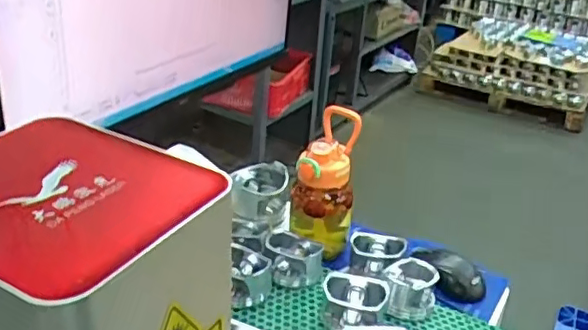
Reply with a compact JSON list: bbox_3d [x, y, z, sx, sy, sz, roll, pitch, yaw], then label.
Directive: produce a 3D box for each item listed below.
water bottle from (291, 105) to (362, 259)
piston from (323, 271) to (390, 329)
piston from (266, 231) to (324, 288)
[{"bbox_3d":[0.043,0.020,0.855,0.087,0.193,0.109,3,28,2],"label":"water bottle"},{"bbox_3d":[0.070,0.165,0.708,0.076,0.046,0.069,9,28,13],"label":"piston"},{"bbox_3d":[0.001,0.122,0.794,0.072,0.047,0.069,2,28,-1],"label":"piston"}]

